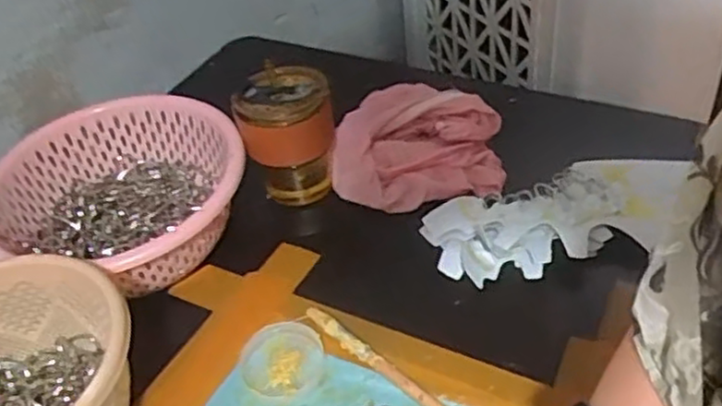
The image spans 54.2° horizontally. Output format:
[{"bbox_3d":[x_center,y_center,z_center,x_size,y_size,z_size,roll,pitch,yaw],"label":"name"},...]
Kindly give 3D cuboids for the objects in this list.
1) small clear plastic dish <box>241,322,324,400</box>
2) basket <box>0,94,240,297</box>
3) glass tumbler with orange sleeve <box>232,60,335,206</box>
[{"bbox_3d":[-0.061,0.120,0.536,0.061,0.011,0.061,-4,43,4],"label":"small clear plastic dish"},{"bbox_3d":[-0.208,-0.004,0.626,0.210,0.077,0.201,-4,43,4],"label":"basket"},{"bbox_3d":[-0.067,-0.059,0.655,0.081,0.116,0.075,-2,45,2],"label":"glass tumbler with orange sleeve"}]

